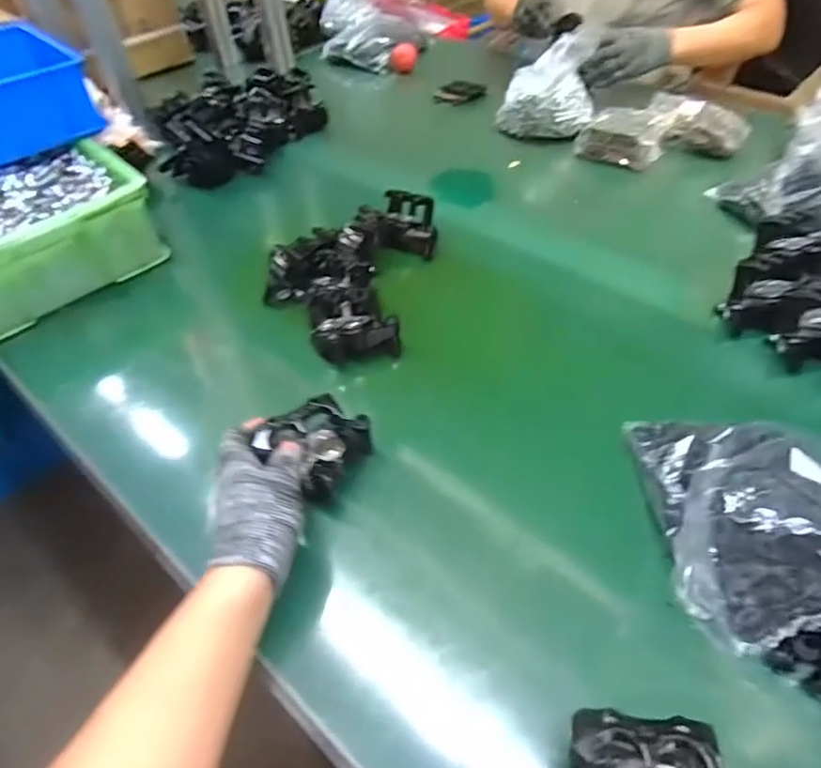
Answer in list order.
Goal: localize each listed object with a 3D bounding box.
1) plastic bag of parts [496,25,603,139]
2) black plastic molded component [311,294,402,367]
[{"bbox_3d":[0.241,-0.518,0.968,0.161,0.146,0.131,7,49,8],"label":"plastic bag of parts"},{"bbox_3d":[-0.063,-0.066,0.620,0.099,0.054,0.065,-8,49,-5],"label":"black plastic molded component"}]

